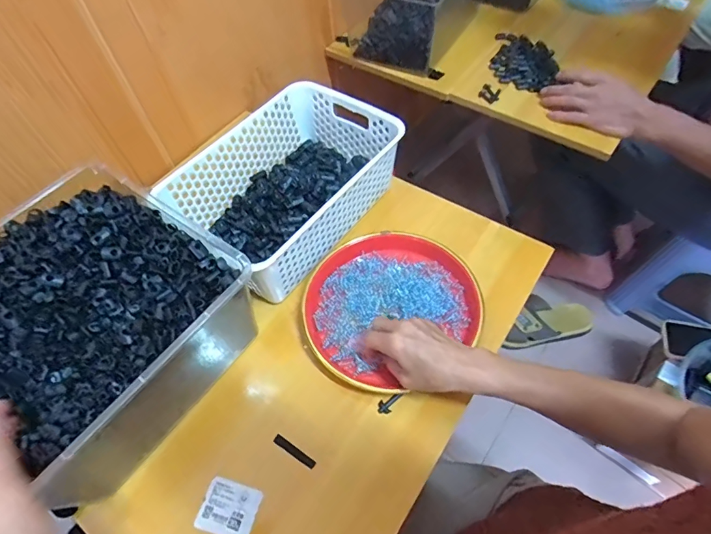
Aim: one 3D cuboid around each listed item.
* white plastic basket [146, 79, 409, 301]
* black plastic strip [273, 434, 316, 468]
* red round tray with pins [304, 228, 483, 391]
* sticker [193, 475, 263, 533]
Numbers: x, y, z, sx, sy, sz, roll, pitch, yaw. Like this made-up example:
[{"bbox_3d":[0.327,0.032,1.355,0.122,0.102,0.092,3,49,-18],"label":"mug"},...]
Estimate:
[{"bbox_3d":[-0.090,-0.122,0.610,0.198,0.097,0.277,33,65,22],"label":"white plastic basket"},{"bbox_3d":[-0.067,0.204,0.474,0.052,0.008,0.010,29,63,20],"label":"black plastic strip"},{"bbox_3d":[0.038,0.045,0.567,0.218,0.045,0.209,-1,57,2],"label":"red round tray with pins"},{"bbox_3d":[-0.132,0.251,0.447,0.058,0.005,0.050,13,59,11],"label":"sticker"}]

